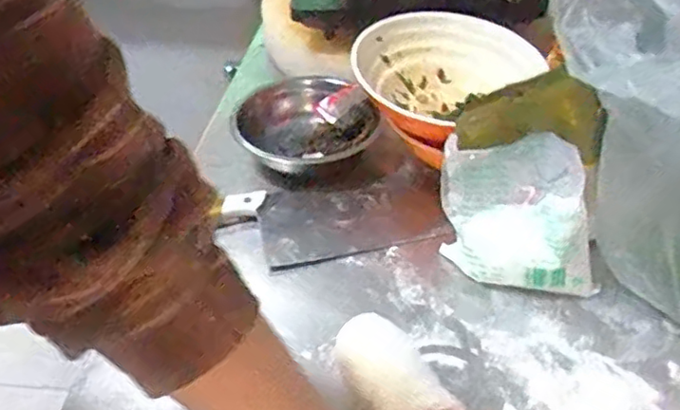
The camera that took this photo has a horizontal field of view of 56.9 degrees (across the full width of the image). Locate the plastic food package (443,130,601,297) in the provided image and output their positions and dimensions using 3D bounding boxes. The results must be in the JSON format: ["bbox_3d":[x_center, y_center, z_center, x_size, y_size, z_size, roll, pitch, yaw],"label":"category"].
[{"bbox_3d":[0.145,0.011,0.510,0.126,0.118,0.060,13,44,19],"label":"plastic food package"}]

